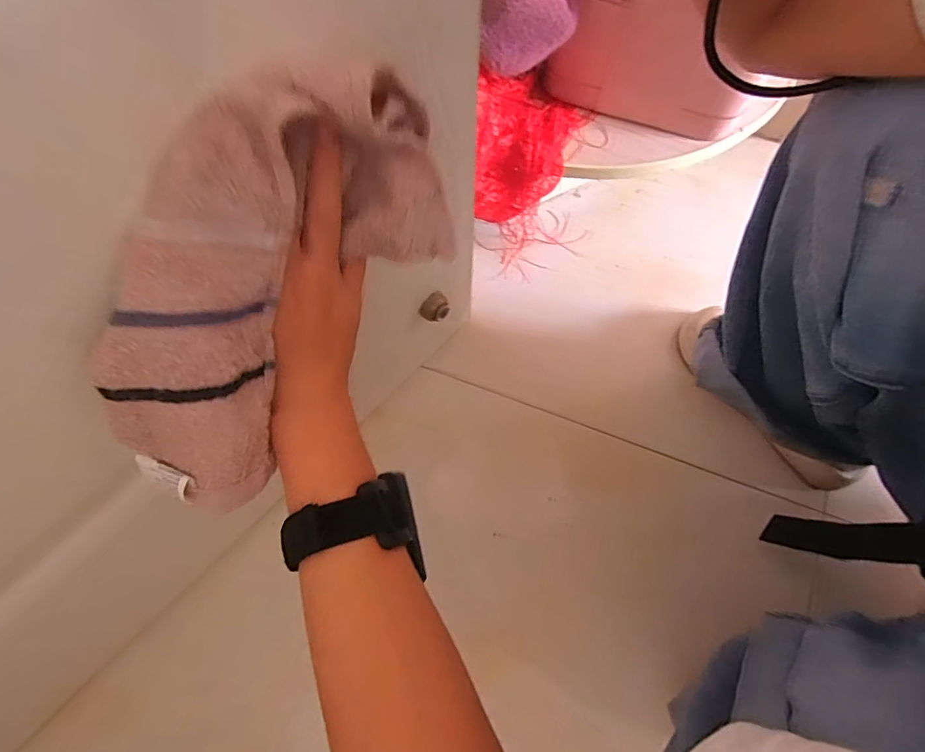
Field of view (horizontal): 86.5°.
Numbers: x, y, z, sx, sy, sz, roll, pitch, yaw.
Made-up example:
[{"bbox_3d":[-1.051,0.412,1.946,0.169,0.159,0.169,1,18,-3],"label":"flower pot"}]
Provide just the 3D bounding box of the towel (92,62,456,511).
[{"bbox_3d":[-0.083,-0.031,0.221,0.222,0.126,0.050,-53,47,-1],"label":"towel"}]

